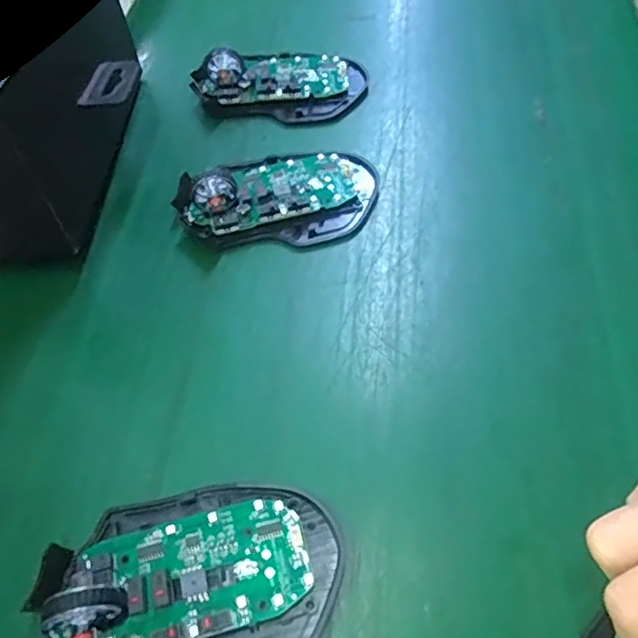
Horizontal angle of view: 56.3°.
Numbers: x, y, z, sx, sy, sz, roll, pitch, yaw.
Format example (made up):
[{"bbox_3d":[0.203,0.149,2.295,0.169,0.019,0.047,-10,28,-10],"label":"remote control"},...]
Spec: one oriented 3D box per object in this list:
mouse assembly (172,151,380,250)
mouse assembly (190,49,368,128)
[{"bbox_3d":[-0.025,-0.079,0.351,0.115,0.027,0.072,4,52,-2],"label":"mouse assembly"},{"bbox_3d":[-0.028,-0.166,0.409,0.116,0.029,0.064,9,52,2],"label":"mouse assembly"}]

